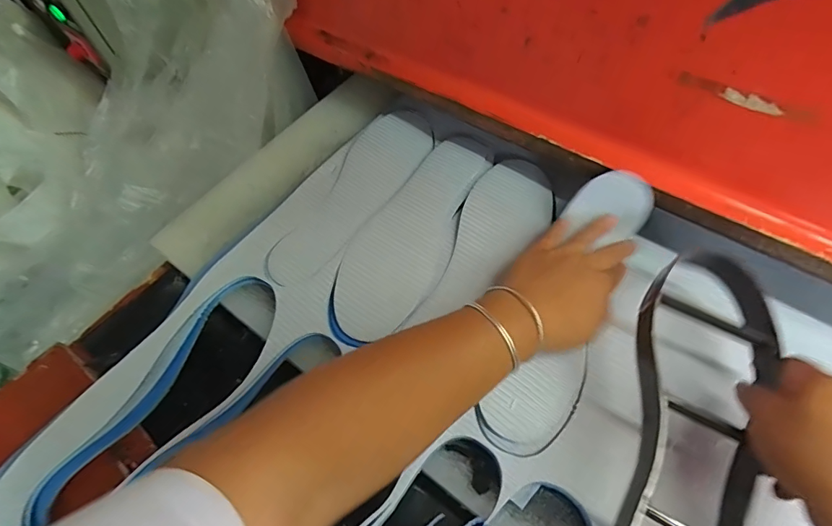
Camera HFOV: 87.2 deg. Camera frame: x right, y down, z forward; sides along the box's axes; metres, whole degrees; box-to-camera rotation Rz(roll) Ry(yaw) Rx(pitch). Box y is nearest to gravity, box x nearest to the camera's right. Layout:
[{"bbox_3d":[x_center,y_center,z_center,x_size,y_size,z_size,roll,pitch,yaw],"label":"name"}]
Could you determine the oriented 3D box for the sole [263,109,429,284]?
[{"bbox_3d":[-0.065,-0.084,0.511,0.091,0.013,0.277,23,63,15],"label":"sole"}]

